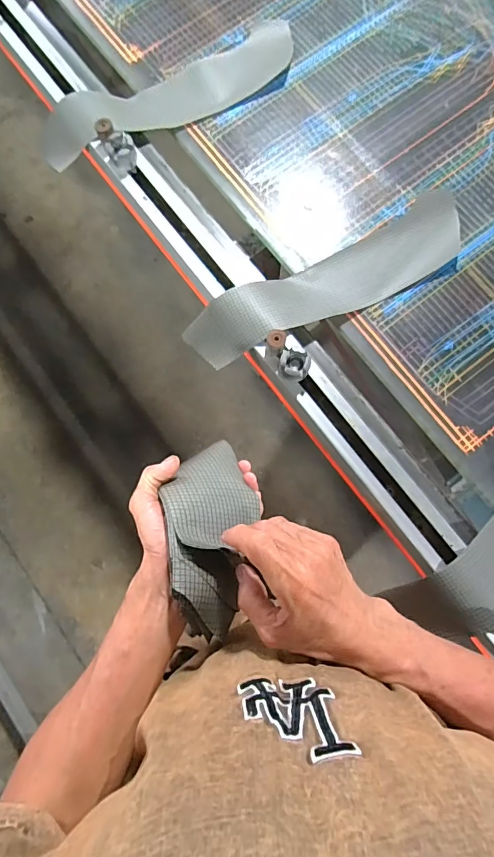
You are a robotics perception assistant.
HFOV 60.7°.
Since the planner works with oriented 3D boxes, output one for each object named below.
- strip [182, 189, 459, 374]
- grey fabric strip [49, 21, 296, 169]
[{"bbox_3d":[0.123,-0.201,0.585,0.425,0.061,0.109,-29,82,-5],"label":"strip"},{"bbox_3d":[-0.107,-0.496,0.622,0.408,0.033,0.095,-28,82,-5],"label":"grey fabric strip"}]

